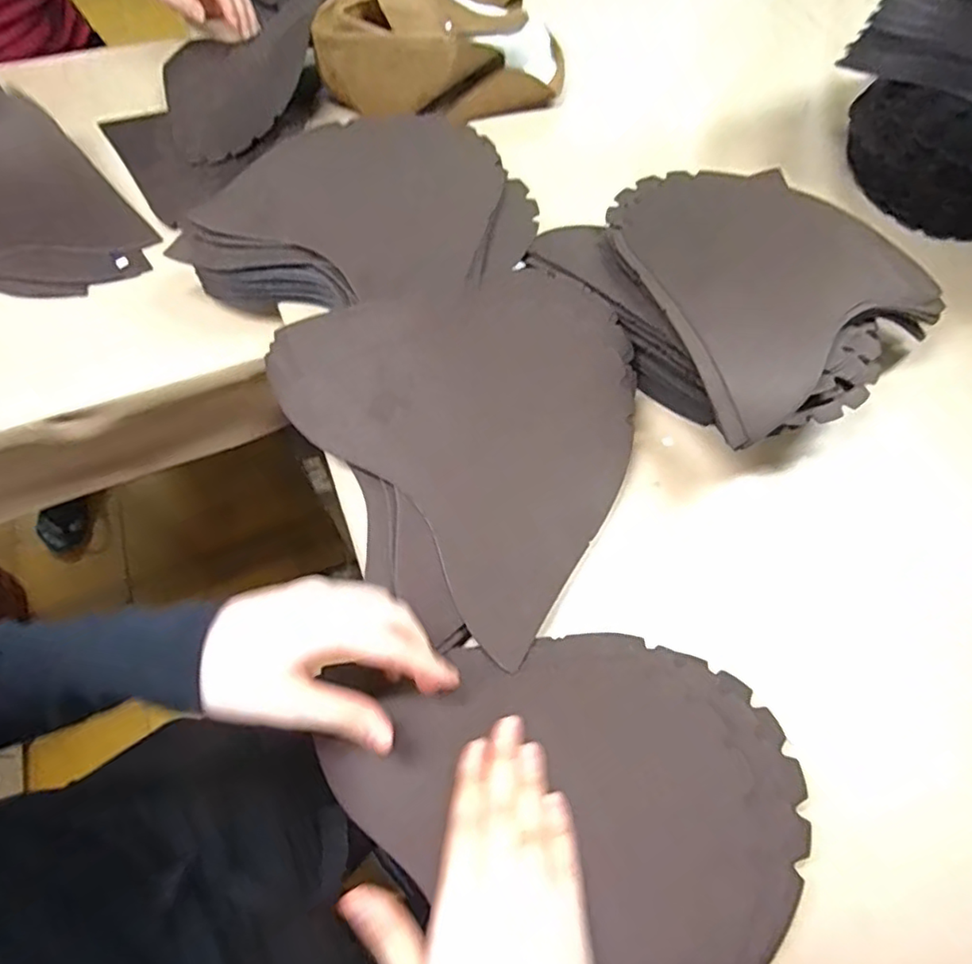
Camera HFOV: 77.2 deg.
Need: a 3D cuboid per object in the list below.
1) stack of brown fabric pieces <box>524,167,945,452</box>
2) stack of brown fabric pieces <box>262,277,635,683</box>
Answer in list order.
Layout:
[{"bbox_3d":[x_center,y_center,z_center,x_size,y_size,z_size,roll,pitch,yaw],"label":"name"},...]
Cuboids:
[{"bbox_3d":[0.202,-0.155,0.492,0.245,0.081,0.249,-32,69,-17],"label":"stack of brown fabric pieces"},{"bbox_3d":[0.001,-0.057,0.444,0.219,0.053,0.278,-38,71,-19],"label":"stack of brown fabric pieces"}]

